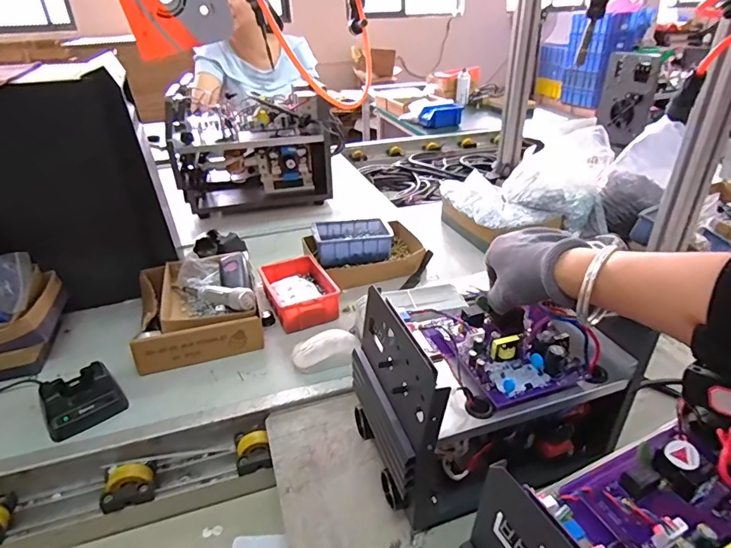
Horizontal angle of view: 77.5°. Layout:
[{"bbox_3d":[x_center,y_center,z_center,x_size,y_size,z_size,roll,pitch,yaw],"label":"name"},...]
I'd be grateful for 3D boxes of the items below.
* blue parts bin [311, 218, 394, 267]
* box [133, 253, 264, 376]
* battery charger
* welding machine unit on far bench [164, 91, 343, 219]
[{"bbox_3d":[-0.024,-0.063,0.871,0.146,0.047,0.107,-5,31,-6],"label":"blue parts bin"},{"bbox_3d":[-0.258,0.048,0.712,0.179,0.069,0.210,-12,32,-17],"label":"box"},{"bbox_3d":[-0.344,0.153,0.559,0.082,0.048,0.065,-20,35,-28],"label":"battery charger"},{"bbox_3d":[-0.281,-0.299,1.147,0.370,0.259,0.211,-8,31,-12],"label":"welding machine unit on far bench"}]

